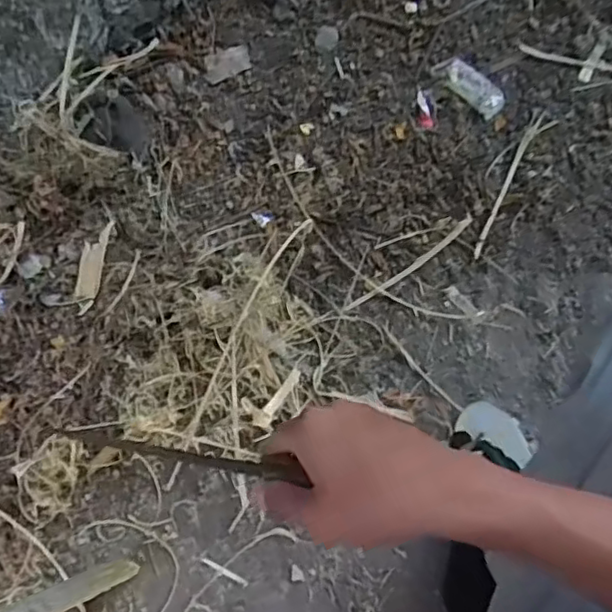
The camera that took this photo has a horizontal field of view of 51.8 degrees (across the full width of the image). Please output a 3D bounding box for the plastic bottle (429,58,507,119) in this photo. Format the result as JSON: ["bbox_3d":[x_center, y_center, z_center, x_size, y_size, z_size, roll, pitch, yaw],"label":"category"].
[{"bbox_3d":[0.281,-0.378,1.071,0.128,0.026,0.053,41,68,4],"label":"plastic bottle"}]

